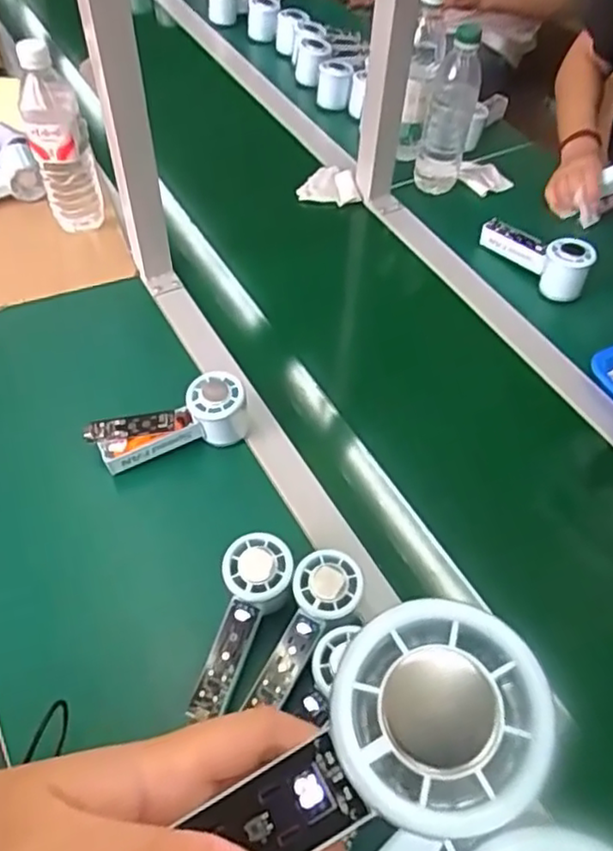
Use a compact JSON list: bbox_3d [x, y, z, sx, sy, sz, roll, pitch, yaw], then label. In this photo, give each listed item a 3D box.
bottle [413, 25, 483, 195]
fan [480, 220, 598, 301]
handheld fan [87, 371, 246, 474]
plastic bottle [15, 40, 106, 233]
[{"bbox_3d":[0.190,-0.415,0.882,0.063,0.201,0.071,11,54,5],"label":"bottle"},{"bbox_3d":[0.288,-0.221,0.832,0.046,0.067,0.149,-36,63,-25],"label":"fan"},{"bbox_3d":[-0.134,-0.001,0.646,0.156,0.060,0.053,-16,56,-14],"label":"handheld fan"},{"bbox_3d":[-0.291,-0.330,0.786,0.068,0.217,0.059,-14,56,-12],"label":"plastic bottle"}]

